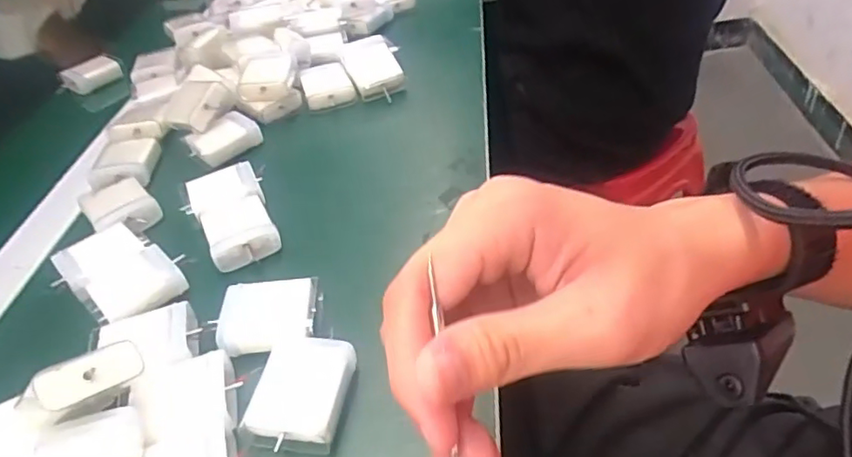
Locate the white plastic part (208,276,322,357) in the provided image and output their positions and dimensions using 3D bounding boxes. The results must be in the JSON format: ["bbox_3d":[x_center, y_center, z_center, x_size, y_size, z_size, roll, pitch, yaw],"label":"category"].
[{"bbox_3d":[-0.086,0.047,0.327,0.052,0.013,0.040,-9,40,2],"label":"white plastic part"}]

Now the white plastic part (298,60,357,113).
[{"bbox_3d":[-0.086,-0.123,0.526,0.041,0.018,0.057,-18,40,-8],"label":"white plastic part"}]

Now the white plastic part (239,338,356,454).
[{"bbox_3d":[-0.060,0.077,0.288,0.045,0.018,0.051,-1,41,11],"label":"white plastic part"}]

